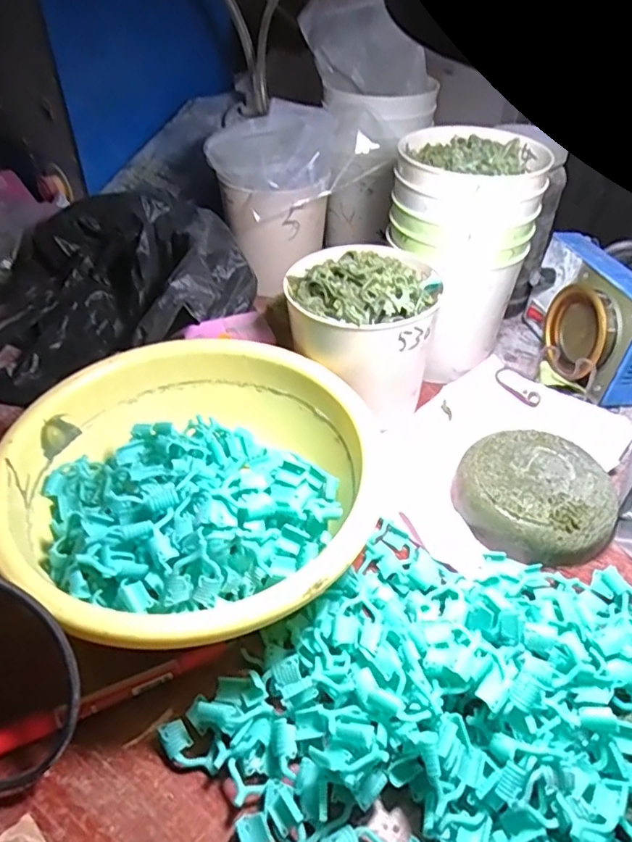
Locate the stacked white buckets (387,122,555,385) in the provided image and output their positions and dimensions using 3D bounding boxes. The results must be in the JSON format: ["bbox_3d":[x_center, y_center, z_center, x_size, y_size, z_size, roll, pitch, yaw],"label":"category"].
[{"bbox_3d":[0.117,-0.134,0.482,0.112,0.175,0.100,11,43,12],"label":"stacked white buckets"}]

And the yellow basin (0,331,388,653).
[{"bbox_3d":[-0.073,0.043,0.371,0.218,0.077,0.236,0,42,0],"label":"yellow basin"}]

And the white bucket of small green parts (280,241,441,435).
[{"bbox_3d":[0.034,-0.065,0.445,0.104,0.119,0.097,0,42,0],"label":"white bucket of small green parts"}]

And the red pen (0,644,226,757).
[{"bbox_3d":[-0.118,0.150,0.307,0.141,0.012,0.014,-18,45,-18],"label":"red pen"}]

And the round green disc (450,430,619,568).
[{"bbox_3d":[0.150,0.051,0.398,0.096,0.029,0.094,0,42,0],"label":"round green disc"}]

